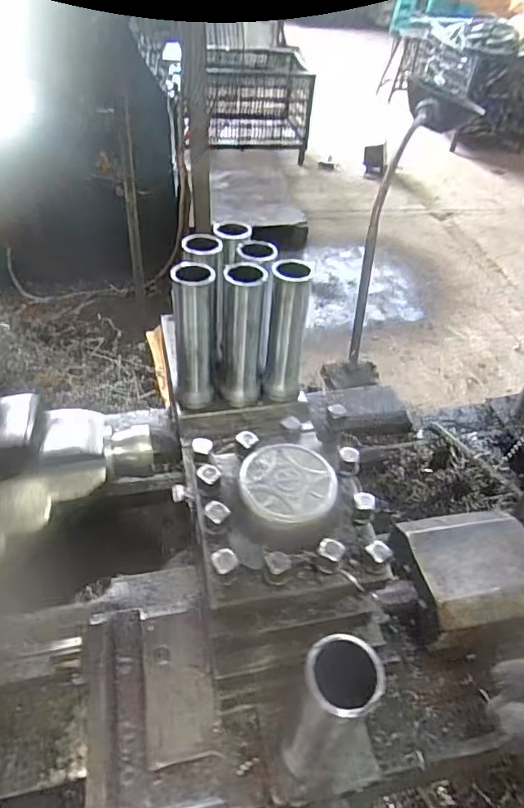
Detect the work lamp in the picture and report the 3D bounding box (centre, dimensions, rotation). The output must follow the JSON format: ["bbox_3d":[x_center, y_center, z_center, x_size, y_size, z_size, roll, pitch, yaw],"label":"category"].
[{"bbox_3d":[0.209,-0.275,0.844,0.086,0.527,0.125,16,5,10],"label":"work lamp"}]

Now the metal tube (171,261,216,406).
[{"bbox_3d":[-0.086,-0.083,0.662,0.048,0.188,0.053,-3,46,-9],"label":"metal tube"}]

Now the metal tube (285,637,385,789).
[{"bbox_3d":[0.050,0.248,0.414,0.053,0.197,0.059,30,50,22],"label":"metal tube"}]

